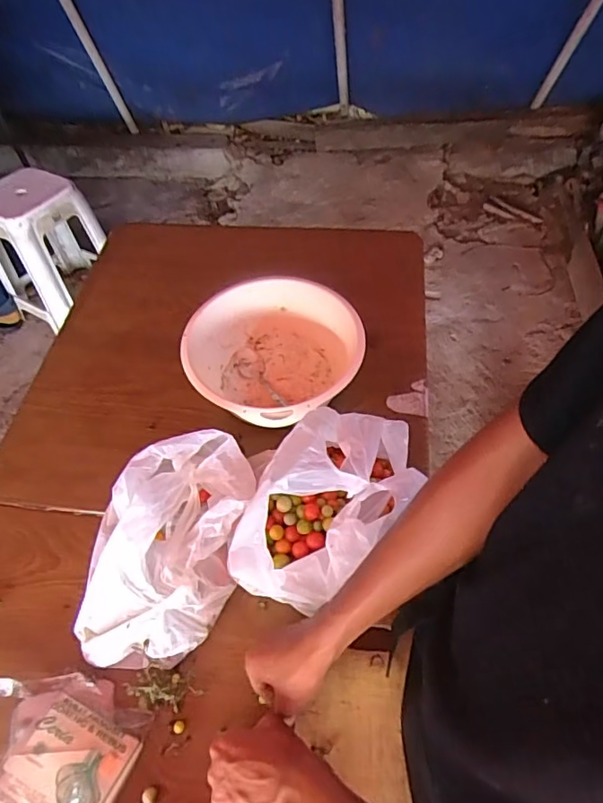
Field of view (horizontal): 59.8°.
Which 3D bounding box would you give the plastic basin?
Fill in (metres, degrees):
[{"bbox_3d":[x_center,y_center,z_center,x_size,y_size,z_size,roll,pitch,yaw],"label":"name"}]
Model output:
[{"bbox_3d":[-0.040,-0.061,0.754,0.226,0.105,0.236,-1,53,2],"label":"plastic basin"}]

